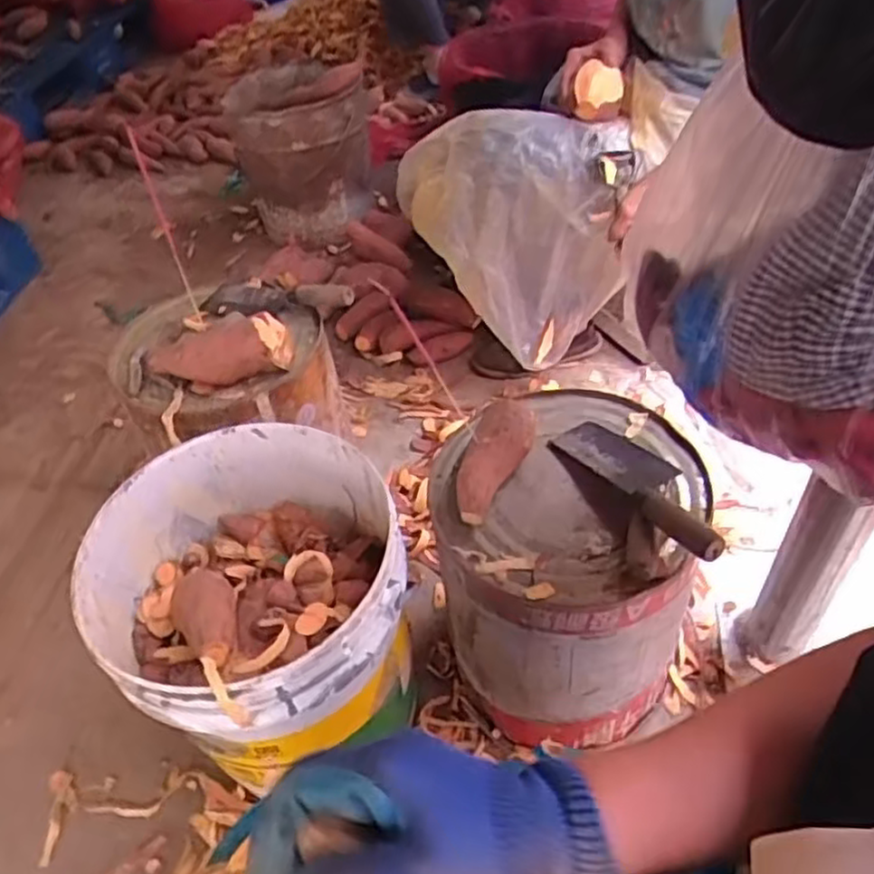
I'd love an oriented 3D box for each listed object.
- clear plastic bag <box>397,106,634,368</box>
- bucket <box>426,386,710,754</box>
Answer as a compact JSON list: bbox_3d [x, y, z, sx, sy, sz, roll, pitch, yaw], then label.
[{"bbox_3d":[0.097,-0.273,1.016,0.331,0.314,0.116,7,46,15],"label":"clear plastic bag"},{"bbox_3d":[0.121,0.150,0.759,0.241,0.305,0.234,-4,44,4],"label":"bucket"}]

